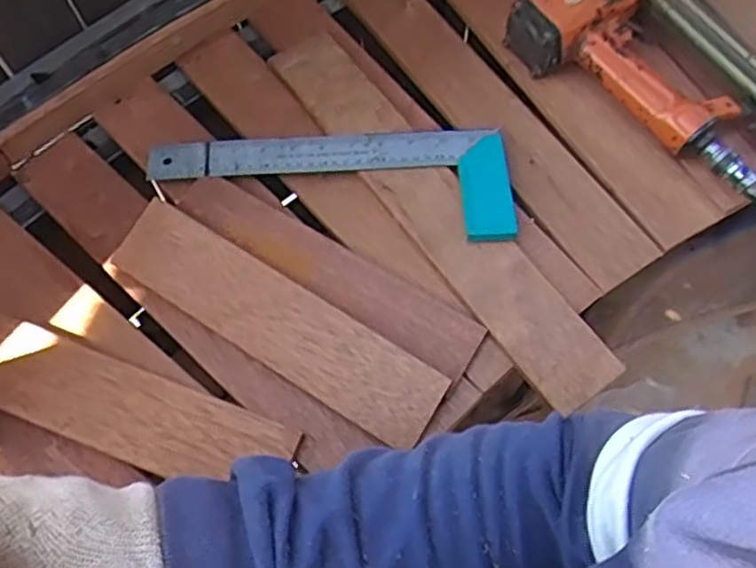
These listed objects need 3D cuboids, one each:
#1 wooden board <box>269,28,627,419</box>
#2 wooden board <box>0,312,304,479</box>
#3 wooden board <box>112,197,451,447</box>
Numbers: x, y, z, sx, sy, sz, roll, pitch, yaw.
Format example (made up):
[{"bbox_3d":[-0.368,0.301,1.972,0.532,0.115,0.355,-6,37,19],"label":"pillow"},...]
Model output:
[{"bbox_3d":[0.042,-0.073,0.592,0.065,0.010,0.406,-32,68,-12],"label":"wooden board"},{"bbox_3d":[-0.188,0.088,0.517,0.254,0.015,0.067,17,67,10],"label":"wooden board"},{"bbox_3d":[-0.080,0.026,0.546,0.279,0.010,0.067,32,84,13],"label":"wooden board"}]

